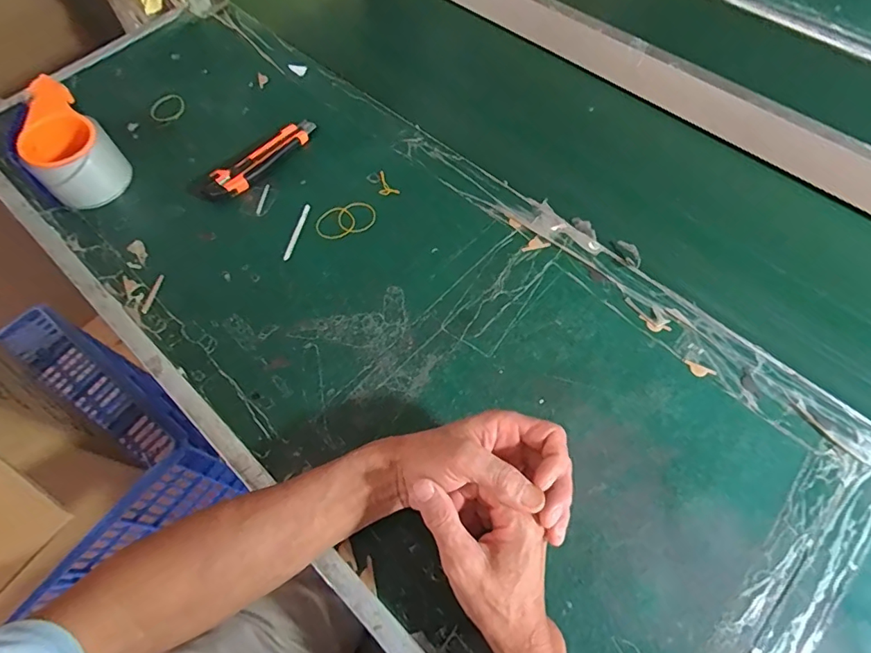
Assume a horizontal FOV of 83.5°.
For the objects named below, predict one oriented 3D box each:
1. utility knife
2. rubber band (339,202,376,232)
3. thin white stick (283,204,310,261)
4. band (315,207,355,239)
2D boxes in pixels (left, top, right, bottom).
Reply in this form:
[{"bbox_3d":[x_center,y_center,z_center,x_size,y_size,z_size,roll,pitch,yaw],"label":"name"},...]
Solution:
[{"bbox_3d":[-0.205,-0.200,0.584,0.154,0.017,0.035,-41,69,-17],"label":"utility knife"},{"bbox_3d":[-0.089,-0.126,0.553,0.041,0.004,0.040,-1,63,1],"label":"rubber band"},{"bbox_3d":[-0.156,-0.107,0.548,0.006,0.004,0.078,10,64,7],"label":"thin white stick"},{"bbox_3d":[-0.113,-0.117,0.550,0.042,0.004,0.042,-1,63,1],"label":"band"}]

